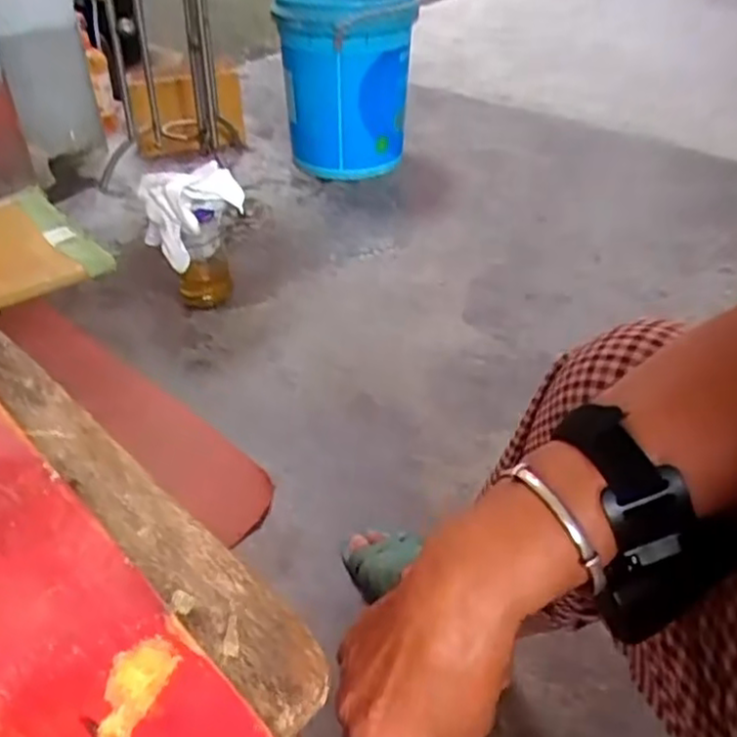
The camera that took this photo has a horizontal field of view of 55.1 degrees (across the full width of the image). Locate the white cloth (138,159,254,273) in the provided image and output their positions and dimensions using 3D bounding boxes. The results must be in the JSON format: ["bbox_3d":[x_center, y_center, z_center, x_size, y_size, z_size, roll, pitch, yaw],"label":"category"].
[{"bbox_3d":[-0.270,-0.238,1.118,0.152,0.142,0.101,-23,44,-27],"label":"white cloth"}]

